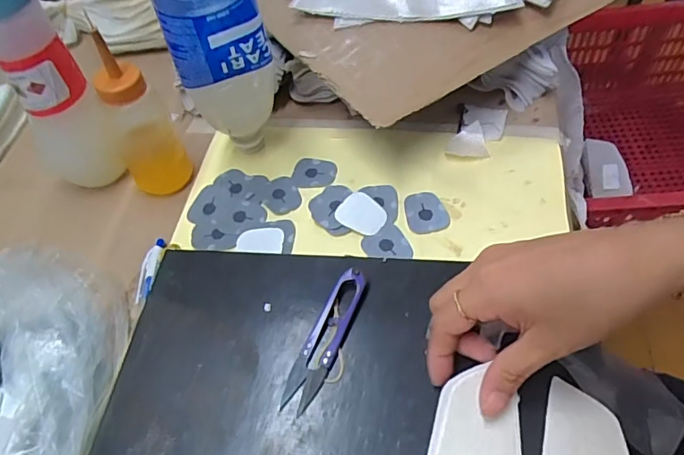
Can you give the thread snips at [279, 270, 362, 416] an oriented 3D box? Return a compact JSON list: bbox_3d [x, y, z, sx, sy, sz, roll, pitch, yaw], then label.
[{"bbox_3d":[-0.011,0.070,0.329,0.022,0.013,0.097,17,58,16],"label":"thread snips"}]

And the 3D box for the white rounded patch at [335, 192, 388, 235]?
[{"bbox_3d":[0.016,-0.011,0.412,0.038,0.005,0.034,36,64,25],"label":"white rounded patch"}]

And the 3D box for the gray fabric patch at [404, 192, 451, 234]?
[{"bbox_3d":[0.067,-0.012,0.414,0.033,0.004,0.038,-17,61,-3],"label":"gray fabric patch"}]

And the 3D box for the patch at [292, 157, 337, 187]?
[{"bbox_3d":[-0.024,-0.048,0.449,0.038,0.004,0.032,5,55,8],"label":"patch"}]

